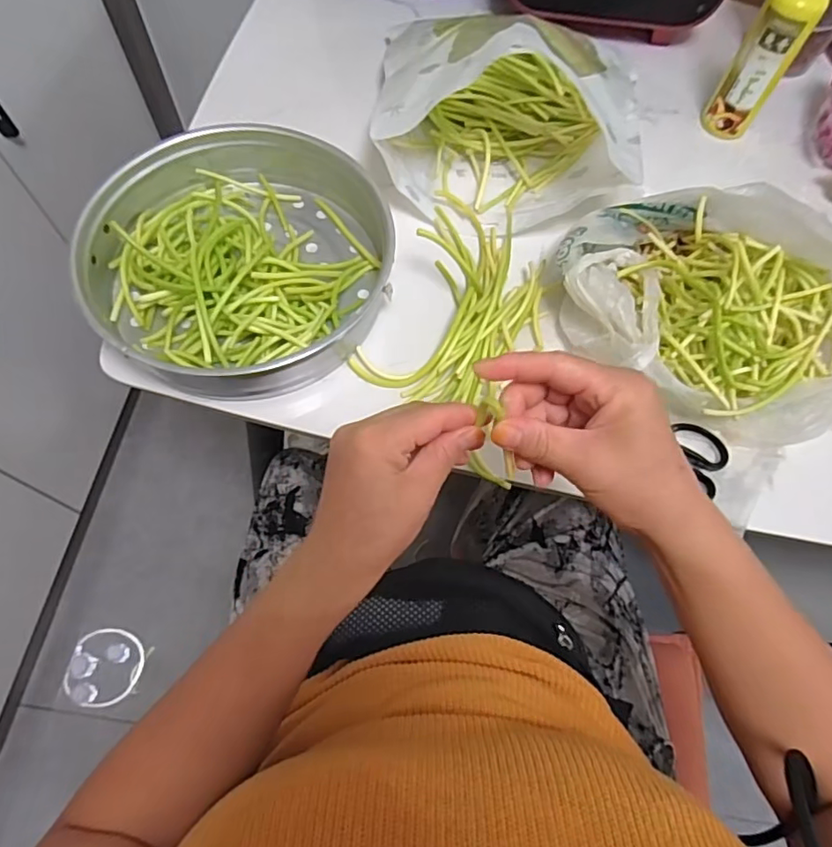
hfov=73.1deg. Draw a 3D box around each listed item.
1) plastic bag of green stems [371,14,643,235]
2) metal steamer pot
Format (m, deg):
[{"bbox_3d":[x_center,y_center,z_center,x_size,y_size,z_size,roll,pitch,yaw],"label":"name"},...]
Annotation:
[{"bbox_3d":[0.093,-0.327,0.558,0.263,0.127,0.244,9,66,1],"label":"plastic bag of green stems"},{"bbox_3d":[-0.156,-0.151,0.504,0.249,0.070,0.241,1,66,-2],"label":"metal steamer pot"}]

